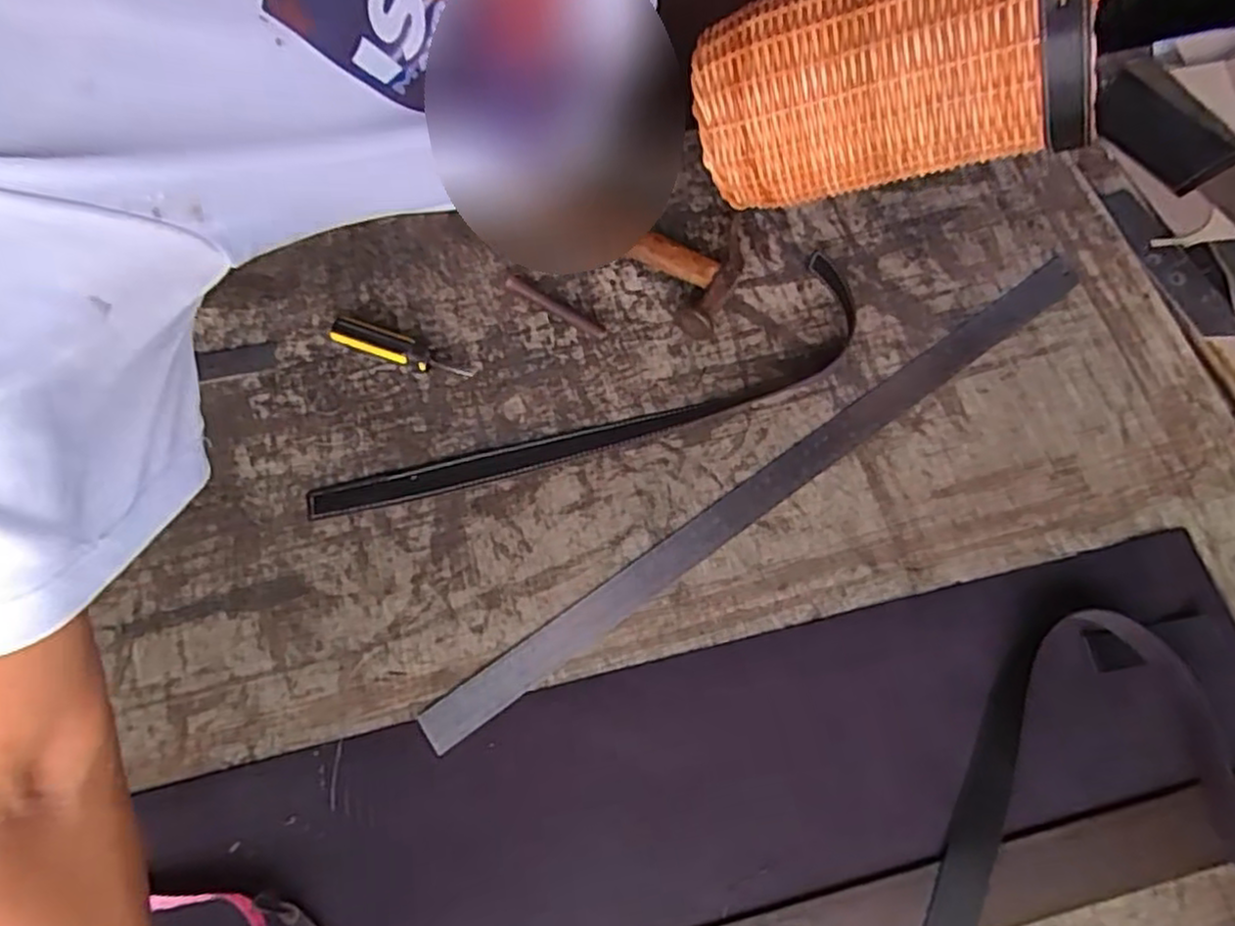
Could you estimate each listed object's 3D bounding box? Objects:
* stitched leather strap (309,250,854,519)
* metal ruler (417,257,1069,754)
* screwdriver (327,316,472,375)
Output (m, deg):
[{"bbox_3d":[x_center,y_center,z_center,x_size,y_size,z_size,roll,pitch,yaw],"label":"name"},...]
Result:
[{"bbox_3d":[-0.014,-0.044,0.564,0.449,0.011,0.090,-23,70,-9],"label":"stitched leather strap"},{"bbox_3d":[0.125,0.010,0.548,0.607,0.006,0.035,-34,73,-13],"label":"metal ruler"},{"bbox_3d":[-0.170,-0.091,0.574,0.112,0.024,0.026,17,69,7],"label":"screwdriver"}]

